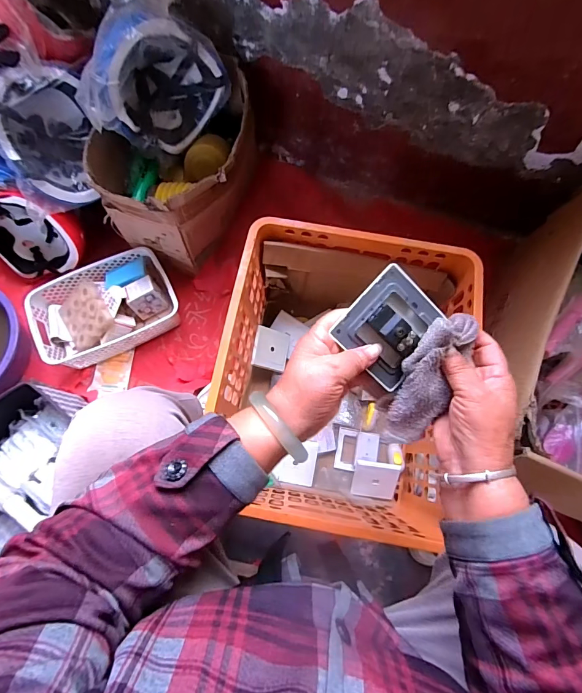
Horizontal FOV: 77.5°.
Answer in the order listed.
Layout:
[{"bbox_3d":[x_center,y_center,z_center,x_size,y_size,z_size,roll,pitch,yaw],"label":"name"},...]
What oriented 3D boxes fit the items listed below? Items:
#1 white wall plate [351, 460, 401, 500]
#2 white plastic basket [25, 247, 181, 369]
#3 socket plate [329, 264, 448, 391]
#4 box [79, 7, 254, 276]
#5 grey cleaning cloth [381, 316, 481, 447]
[{"bbox_3d":[0.168,0.267,0.721,0.085,0.013,0.079,8,109,7],"label":"white wall plate"},{"bbox_3d":[-0.415,-0.088,0.819,0.299,0.088,0.204,-24,76,-7],"label":"white plastic basket"},{"bbox_3d":[0.092,-0.016,0.327,0.080,0.022,0.085,41,95,-12],"label":"socket plate"},{"bbox_3d":[-0.235,-0.406,0.731,0.275,0.366,0.353,13,75,3],"label":"box"},{"bbox_3d":[0.125,0.031,0.334,0.050,0.032,0.132,23,101,6],"label":"grey cleaning cloth"}]

